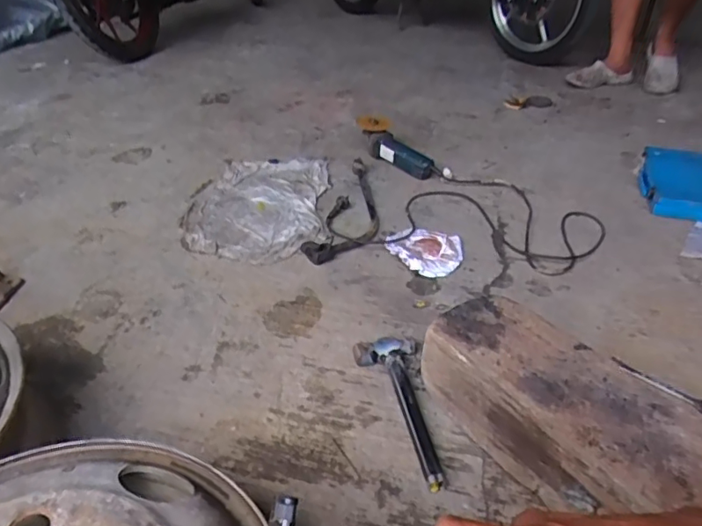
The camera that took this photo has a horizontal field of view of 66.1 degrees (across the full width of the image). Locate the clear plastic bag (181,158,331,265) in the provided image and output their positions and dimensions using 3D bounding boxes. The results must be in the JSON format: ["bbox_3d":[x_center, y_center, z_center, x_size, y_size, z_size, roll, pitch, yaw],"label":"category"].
[{"bbox_3d":[-0.232,-0.156,1.382,0.333,0.014,0.501,0,36,0],"label":"clear plastic bag"}]

